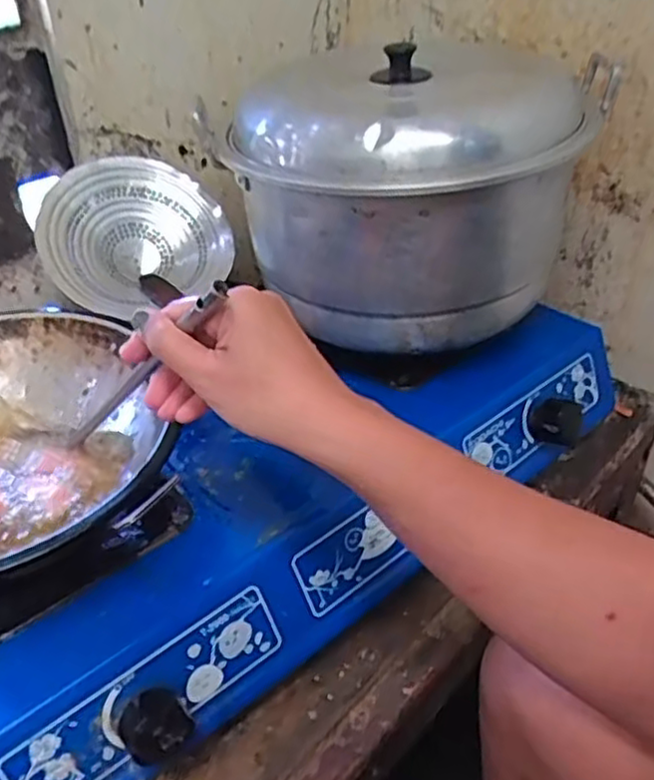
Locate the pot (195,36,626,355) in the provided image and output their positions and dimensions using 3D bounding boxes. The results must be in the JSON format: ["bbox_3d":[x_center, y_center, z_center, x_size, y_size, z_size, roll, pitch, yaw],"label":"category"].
[{"bbox_3d":[0.091,-0.192,0.676,0.288,0.204,0.285,14,40,23],"label":"pot"}]

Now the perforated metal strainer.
[{"bbox_3d":[-0.209,-0.166,0.756,0.202,0.055,0.178,-26,84,-29],"label":"perforated metal strainer"}]

